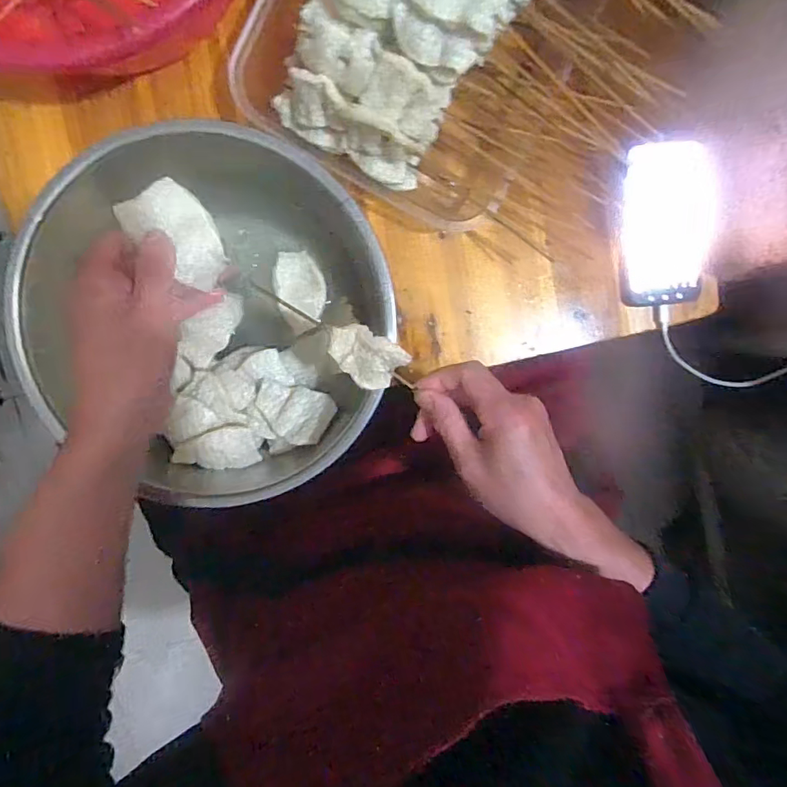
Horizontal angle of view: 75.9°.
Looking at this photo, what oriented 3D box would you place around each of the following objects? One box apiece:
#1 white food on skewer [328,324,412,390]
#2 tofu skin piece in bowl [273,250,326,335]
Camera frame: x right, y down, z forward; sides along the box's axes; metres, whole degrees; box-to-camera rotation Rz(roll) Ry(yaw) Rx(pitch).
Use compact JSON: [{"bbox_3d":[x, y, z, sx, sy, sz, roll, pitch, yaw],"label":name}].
[{"bbox_3d":[-0.021,-0.025,0.373,0.057,0.010,0.045,23,127,-2],"label":"white food on skewer"},{"bbox_3d":[-0.087,-0.096,0.481,0.044,0.004,0.073,-6,99,-3],"label":"tofu skin piece in bowl"}]

